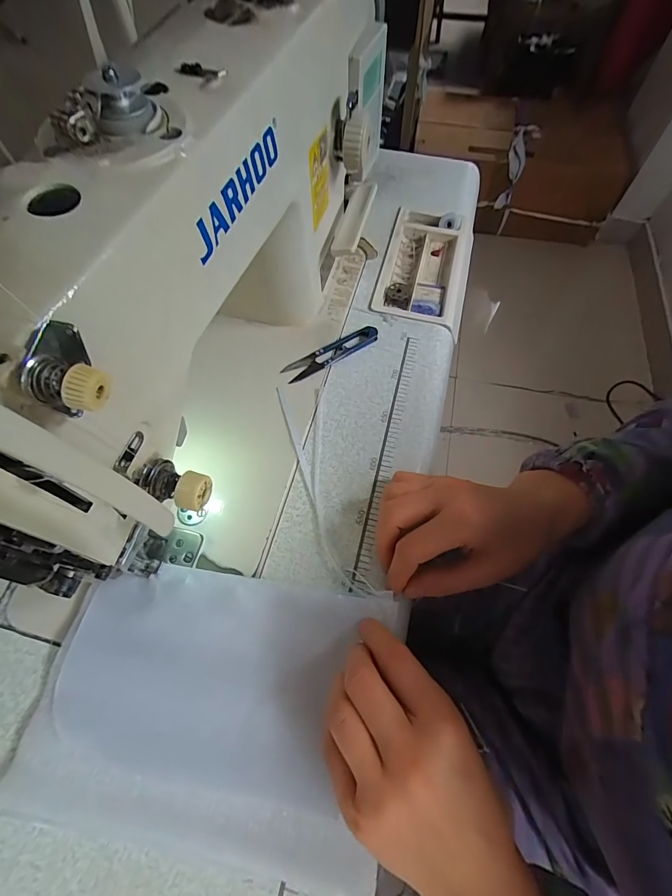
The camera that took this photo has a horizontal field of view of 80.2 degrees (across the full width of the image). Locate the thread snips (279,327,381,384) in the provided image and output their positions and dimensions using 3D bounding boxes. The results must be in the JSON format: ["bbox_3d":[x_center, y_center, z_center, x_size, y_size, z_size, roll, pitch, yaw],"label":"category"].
[{"bbox_3d":[-0.003,-0.095,0.399,0.102,0.009,0.021,-27,67,-15],"label":"thread snips"}]

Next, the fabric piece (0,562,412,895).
[{"bbox_3d":[-0.080,0.164,0.263,0.225,0.016,0.156,9,63,3],"label":"fabric piece"}]

